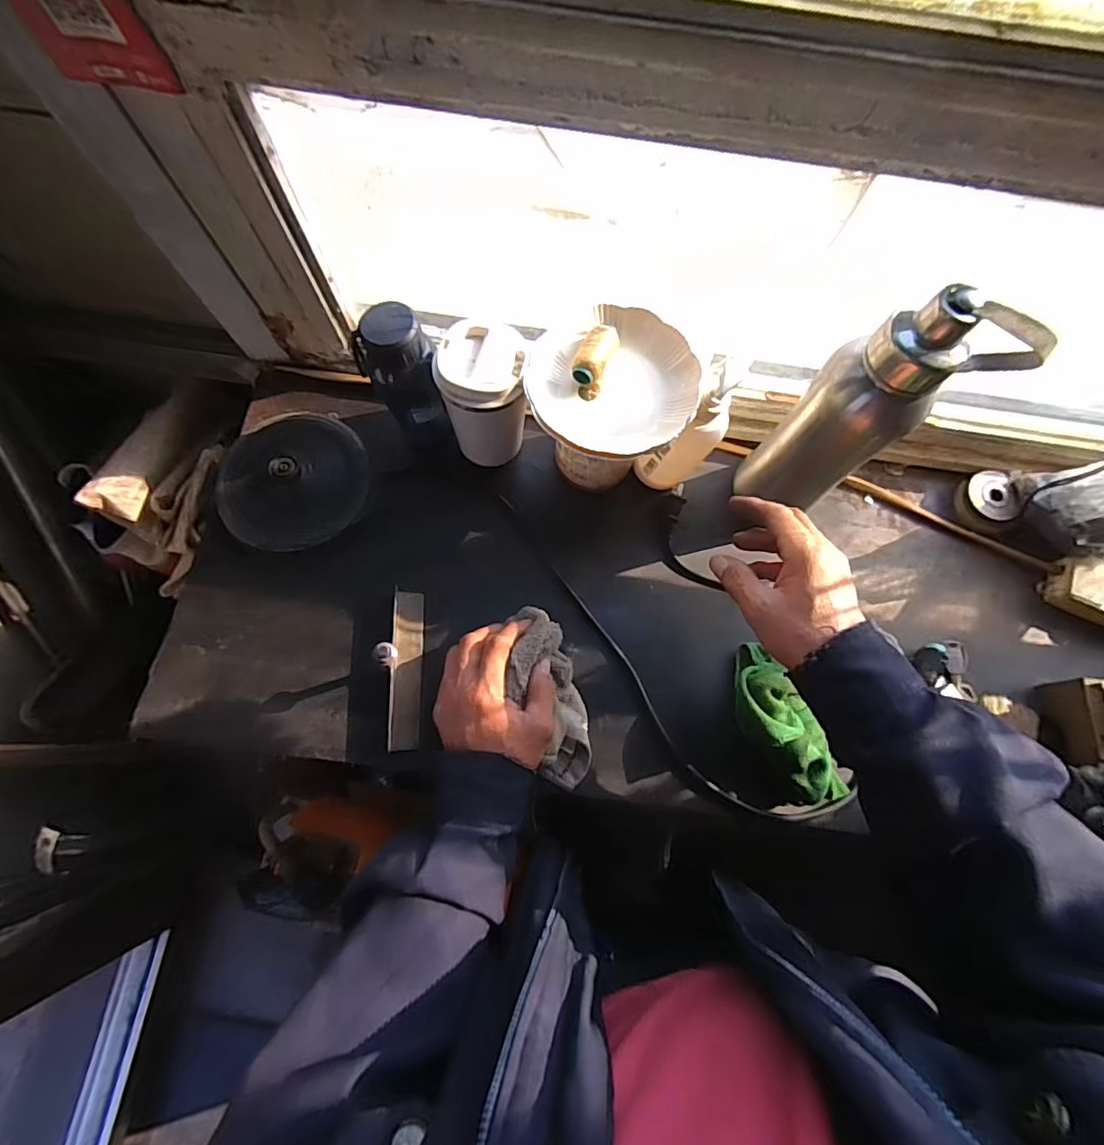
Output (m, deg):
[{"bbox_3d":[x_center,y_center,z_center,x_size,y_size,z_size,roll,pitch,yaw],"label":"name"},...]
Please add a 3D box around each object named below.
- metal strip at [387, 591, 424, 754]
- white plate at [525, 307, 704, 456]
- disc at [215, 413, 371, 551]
[{"bbox_3d":[-0.137,0.087,0.498,0.028,0.024,0.146,-2,76,-2],"label":"metal strip"},{"bbox_3d":[0.051,-0.163,0.467,0.141,0.027,0.136,0,76,-2],"label":"white plate"},{"bbox_3d":[-0.254,-0.094,0.521,0.139,0.027,0.139,0,76,-2],"label":"disc"}]

